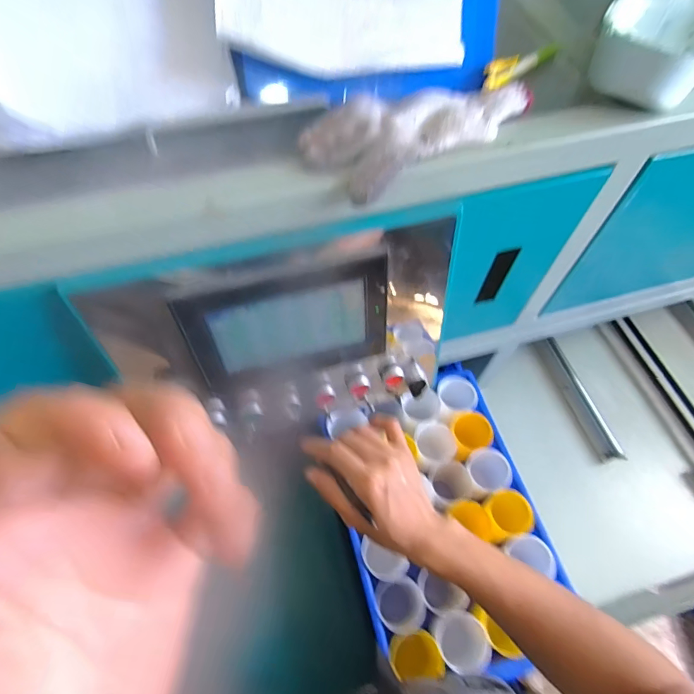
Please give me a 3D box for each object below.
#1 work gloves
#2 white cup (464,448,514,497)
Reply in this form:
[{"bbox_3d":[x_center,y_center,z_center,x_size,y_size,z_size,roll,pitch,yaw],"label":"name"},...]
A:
[{"bbox_3d":[0.064,-0.196,0.377,0.200,0.027,0.085,-28,64,-15],"label":"work gloves"},{"bbox_3d":[0.216,0.202,0.686,0.062,0.085,0.063,0,60,0],"label":"white cup"}]

